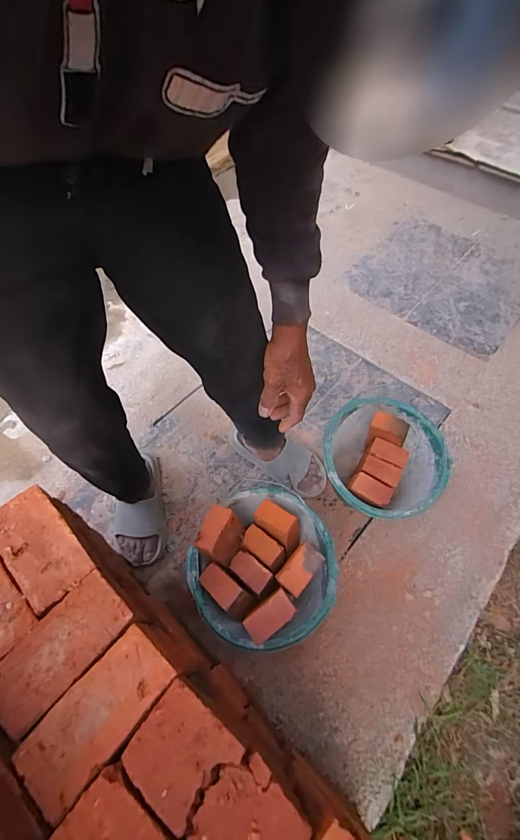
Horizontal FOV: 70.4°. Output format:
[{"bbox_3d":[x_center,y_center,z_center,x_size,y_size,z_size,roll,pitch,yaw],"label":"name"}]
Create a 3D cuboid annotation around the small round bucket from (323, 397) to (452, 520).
[{"bbox_3d":[0.268,0.110,0.849,0.251,0.189,0.258,1,56,-2],"label":"small round bucket"}]

